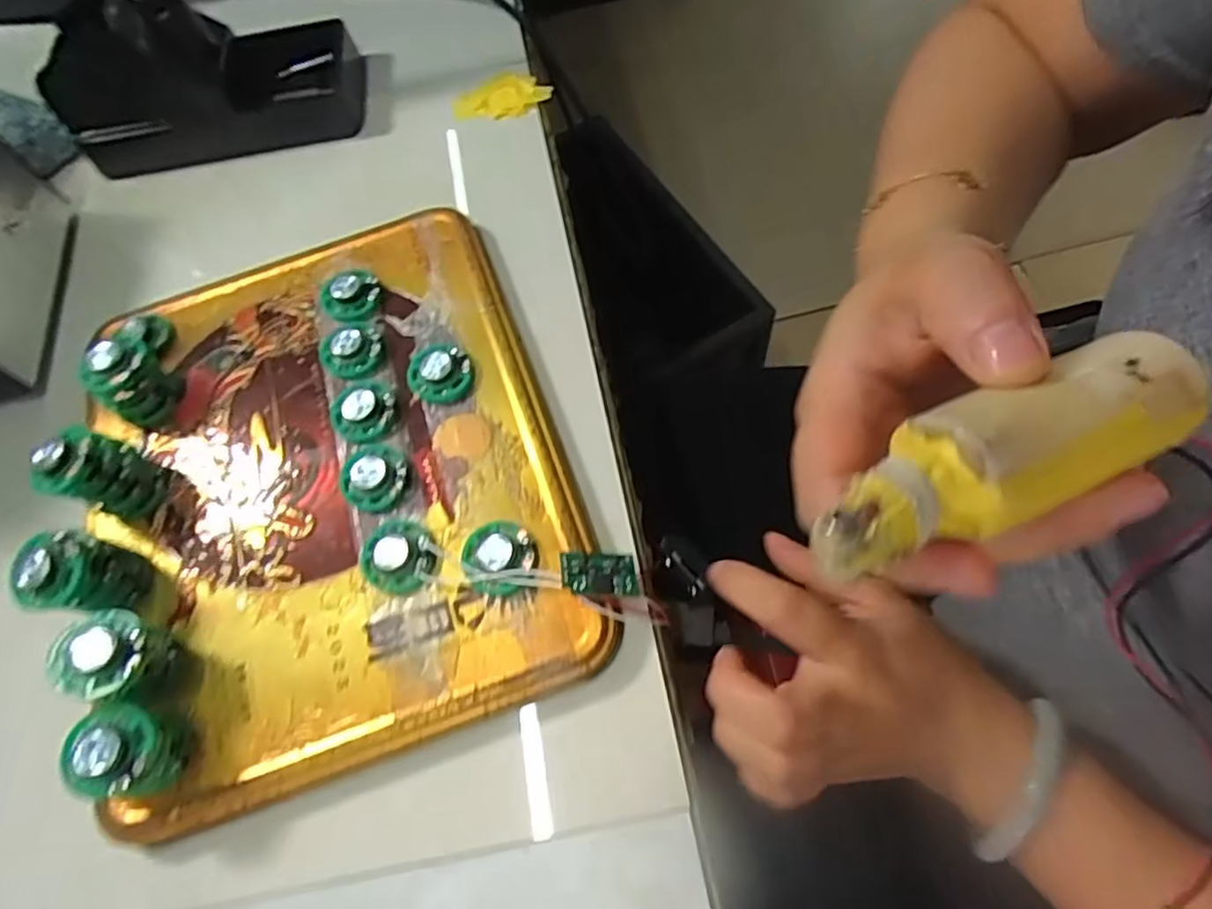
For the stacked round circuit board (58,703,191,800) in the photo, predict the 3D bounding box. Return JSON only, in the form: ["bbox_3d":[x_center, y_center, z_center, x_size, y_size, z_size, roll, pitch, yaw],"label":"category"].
[{"bbox_3d":[-0.159,0.100,0.223,0.027,0.029,0.027,3,66,7],"label":"stacked round circuit board"}]

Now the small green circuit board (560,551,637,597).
[{"bbox_3d":[-0.003,0.044,0.245,0.028,0.004,0.018,4,48,-15],"label":"small green circuit board"}]

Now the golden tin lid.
[{"bbox_3d":[-0.110,0.003,0.283,0.171,0.028,0.235,-19,65,-3],"label":"golden tin lid"}]

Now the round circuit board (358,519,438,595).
[{"bbox_3d":[-0.079,0.038,0.255,0.030,0.006,0.028,-2,66,5],"label":"round circuit board"}]

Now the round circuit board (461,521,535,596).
[{"bbox_3d":[-0.041,0.038,0.250,0.027,0.010,0.027,-2,66,5],"label":"round circuit board"}]

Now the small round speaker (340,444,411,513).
[{"bbox_3d":[-0.095,0.007,0.269,0.027,0.008,0.033,-36,67,-10],"label":"small round speaker"}]

